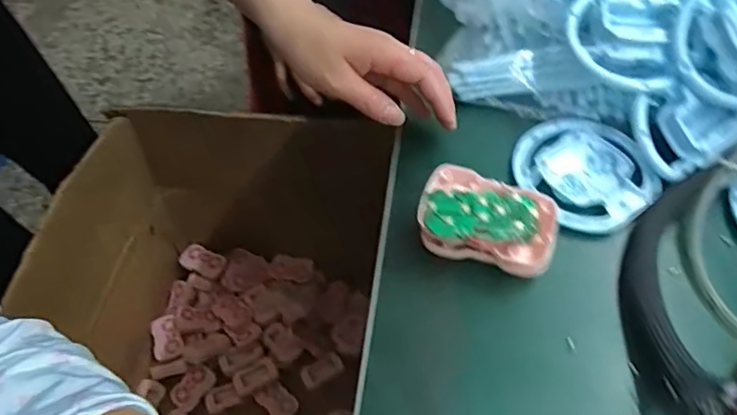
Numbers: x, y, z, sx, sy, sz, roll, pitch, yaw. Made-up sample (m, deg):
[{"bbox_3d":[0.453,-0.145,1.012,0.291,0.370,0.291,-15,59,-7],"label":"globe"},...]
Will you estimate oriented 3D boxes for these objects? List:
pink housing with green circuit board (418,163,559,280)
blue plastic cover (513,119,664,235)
[{"bbox_3d":[0.083,0.011,0.385,0.091,0.037,0.057,14,59,12],"label":"pink housing with green circuit board"},{"bbox_3d":[0.164,-0.028,0.424,0.094,0.012,0.102,-31,61,-16],"label":"blue plastic cover"}]

